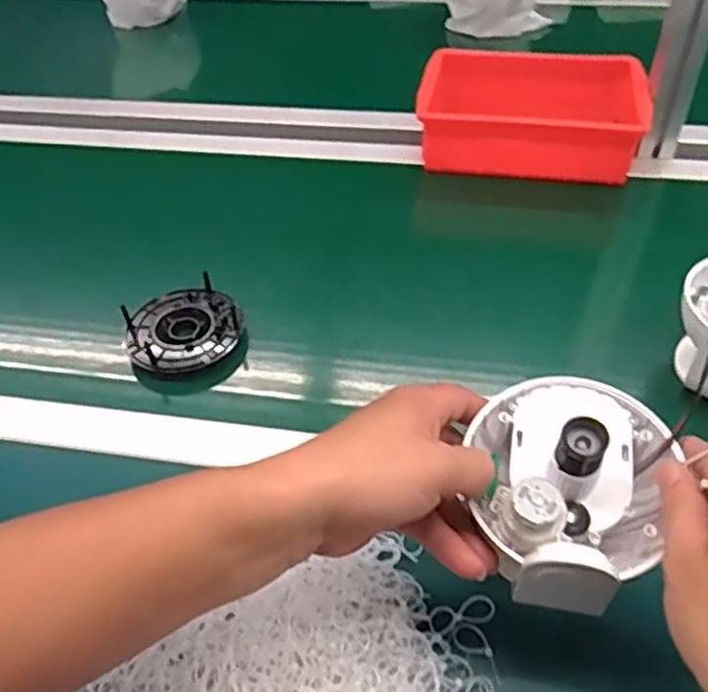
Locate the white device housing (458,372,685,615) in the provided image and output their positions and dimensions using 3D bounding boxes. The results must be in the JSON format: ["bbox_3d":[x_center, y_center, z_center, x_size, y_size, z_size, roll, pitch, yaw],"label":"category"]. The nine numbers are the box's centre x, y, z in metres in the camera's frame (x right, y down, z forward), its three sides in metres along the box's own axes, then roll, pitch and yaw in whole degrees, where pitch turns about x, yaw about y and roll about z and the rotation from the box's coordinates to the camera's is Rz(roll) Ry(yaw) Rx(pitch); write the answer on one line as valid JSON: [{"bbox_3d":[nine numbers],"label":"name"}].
[{"bbox_3d":[0.116,0.073,0.382,0.107,0.088,0.119,17,51,20],"label":"white device housing"}]

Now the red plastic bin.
[{"bbox_3d":[0.206,-0.270,0.823,0.247,0.080,0.159,7,46,11],"label":"red plastic bin"}]

